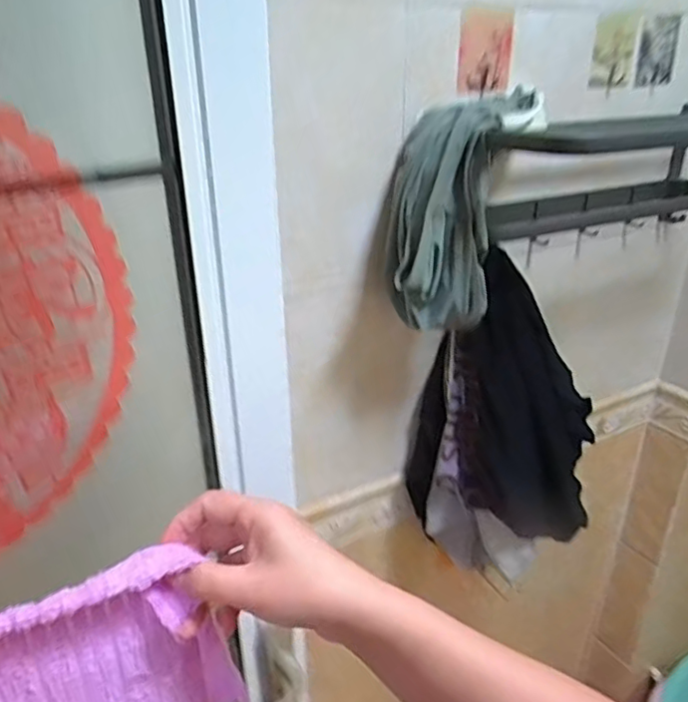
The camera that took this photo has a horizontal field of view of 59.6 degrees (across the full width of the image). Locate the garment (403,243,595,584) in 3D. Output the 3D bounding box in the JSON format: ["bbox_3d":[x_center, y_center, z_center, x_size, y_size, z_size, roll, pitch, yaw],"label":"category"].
[{"bbox_3d":[0.205,0.118,0.800,0.230,0.407,0.101,4,26,8],"label":"garment"}]

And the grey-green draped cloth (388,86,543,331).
[{"bbox_3d":[0.114,-0.148,0.668,0.132,0.225,0.092,-4,26,-7],"label":"grey-green draped cloth"}]

